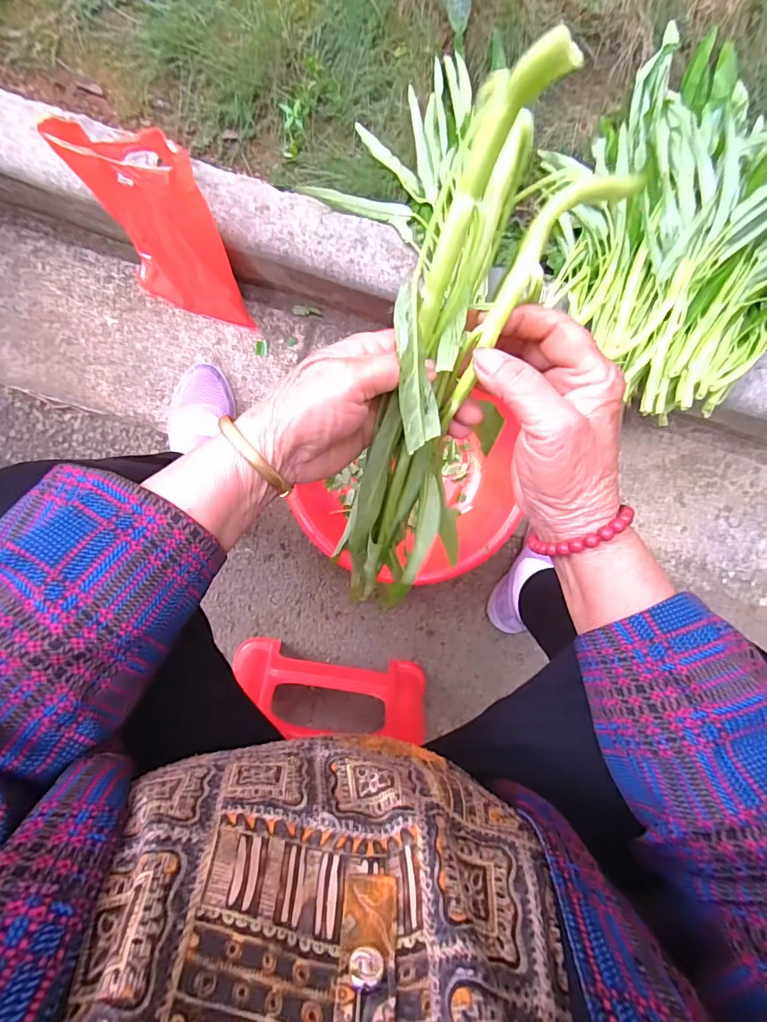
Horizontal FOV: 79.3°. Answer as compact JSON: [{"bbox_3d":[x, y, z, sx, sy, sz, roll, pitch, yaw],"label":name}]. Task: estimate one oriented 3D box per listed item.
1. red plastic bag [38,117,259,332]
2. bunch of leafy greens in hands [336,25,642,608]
[{"bbox_3d":[-0.274,-0.355,0.594,0.190,0.232,0.110,17,90,-4],"label":"red plastic bag"},{"bbox_3d":[0.039,-0.059,0.286,0.087,0.064,0.314,12,128,-4],"label":"bunch of leafy greens in hands"}]

